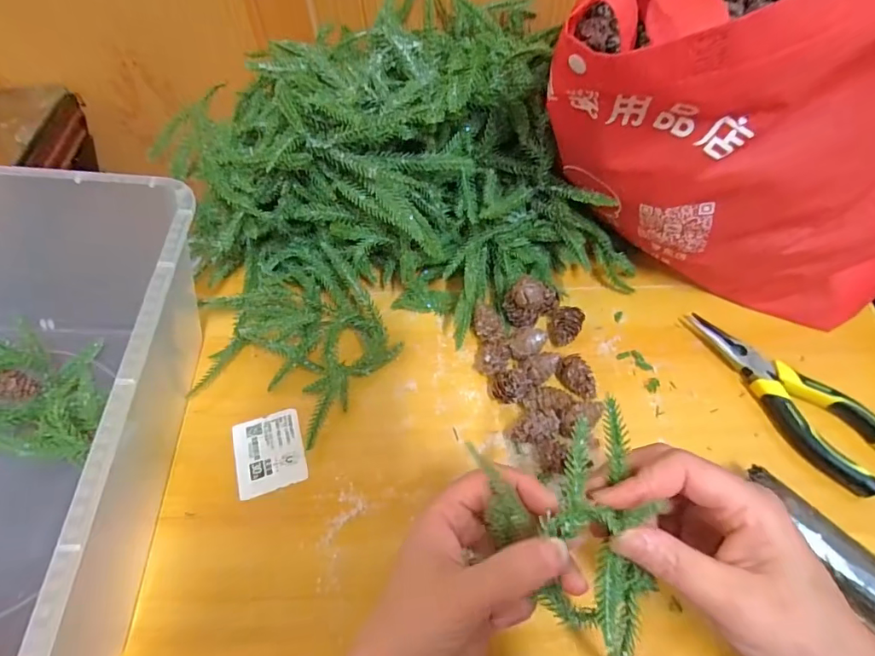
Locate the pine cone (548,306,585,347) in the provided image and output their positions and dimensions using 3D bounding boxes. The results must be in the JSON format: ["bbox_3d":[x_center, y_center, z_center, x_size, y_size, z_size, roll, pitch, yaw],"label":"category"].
[{"bbox_3d":[0.103,-0.002,0.394,0.025,0.018,0.034,17,60,14],"label":"pine cone"}]

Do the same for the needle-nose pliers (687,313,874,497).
[{"bbox_3d":[0.258,0.044,0.360,0.052,0.016,0.156,-29,60,-15],"label":"needle-nose pliers"}]

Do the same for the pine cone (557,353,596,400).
[{"bbox_3d":[0.109,0.038,0.370,0.020,0.018,0.034,-29,60,-15],"label":"pine cone"}]

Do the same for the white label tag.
[{"bbox_3d":[-0.123,0.090,0.356,0.049,0.004,0.058,-18,58,-9],"label":"white label tag"}]

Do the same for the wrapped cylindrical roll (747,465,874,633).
[{"bbox_3d":[0.238,0.135,0.298,0.031,0.032,0.109,-33,61,-17],"label":"wrapped cylindrical roll"}]

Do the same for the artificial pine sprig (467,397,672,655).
[{"bbox_3d":[0.073,0.107,0.232,0.084,0.036,0.131,-12,97,-5],"label":"artificial pine sprig"}]

